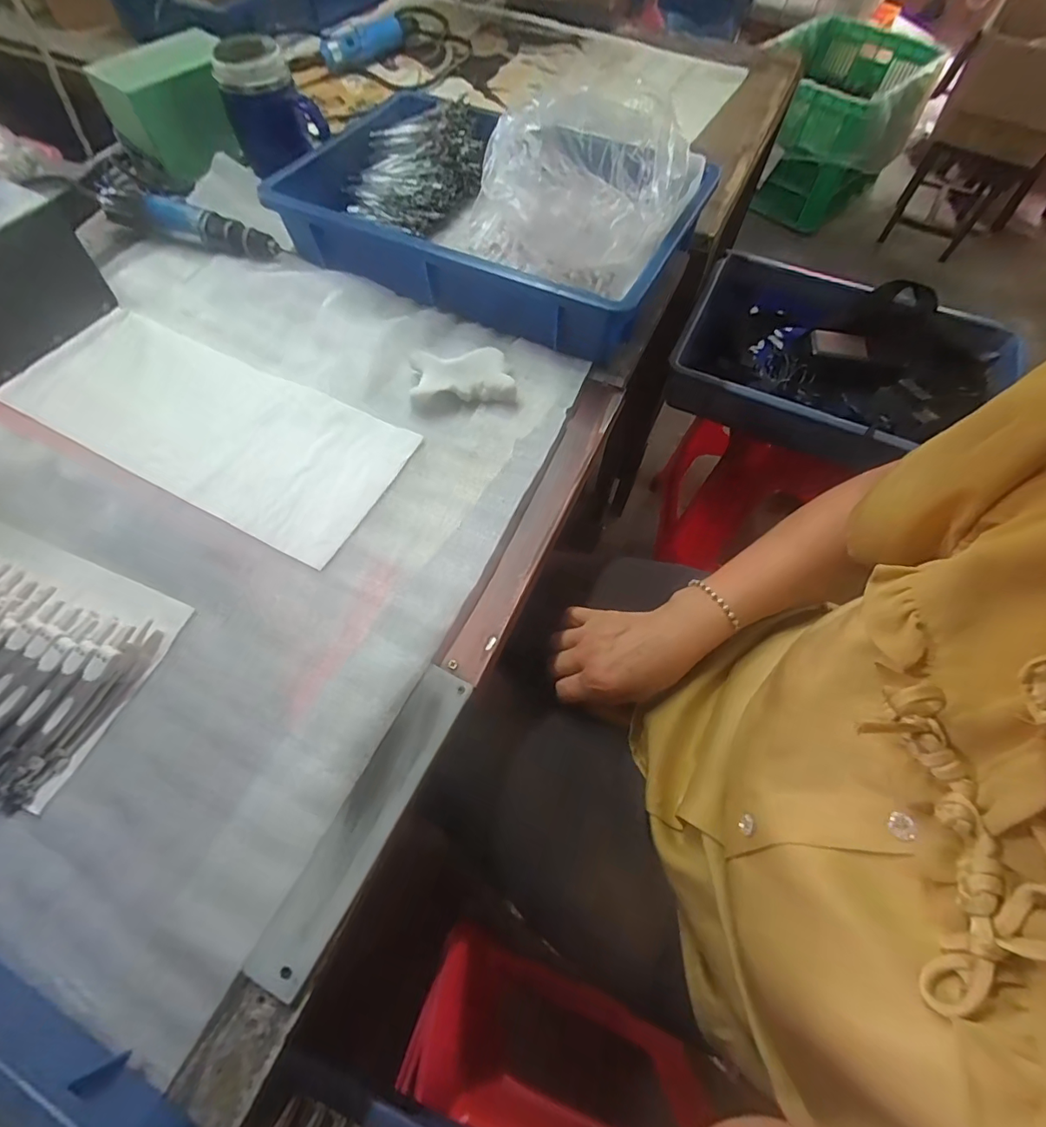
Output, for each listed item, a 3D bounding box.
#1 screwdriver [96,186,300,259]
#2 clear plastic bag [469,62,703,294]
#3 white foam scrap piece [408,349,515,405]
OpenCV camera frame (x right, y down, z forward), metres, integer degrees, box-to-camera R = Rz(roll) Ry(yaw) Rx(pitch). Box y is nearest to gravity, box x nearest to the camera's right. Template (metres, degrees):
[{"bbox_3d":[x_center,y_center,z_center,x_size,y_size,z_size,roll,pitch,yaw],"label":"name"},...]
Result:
[{"bbox_3d":[-0.392,-0.396,0.581,0.239,0.036,0.059,22,64,10],"label":"screwdriver"},{"bbox_3d":[0.063,-0.374,0.519,0.216,0.151,0.163,15,63,6],"label":"clear plastic bag"},{"bbox_3d":[-0.059,-0.184,0.486,0.098,0.021,0.057,-3,62,-3],"label":"white foam scrap piece"}]

